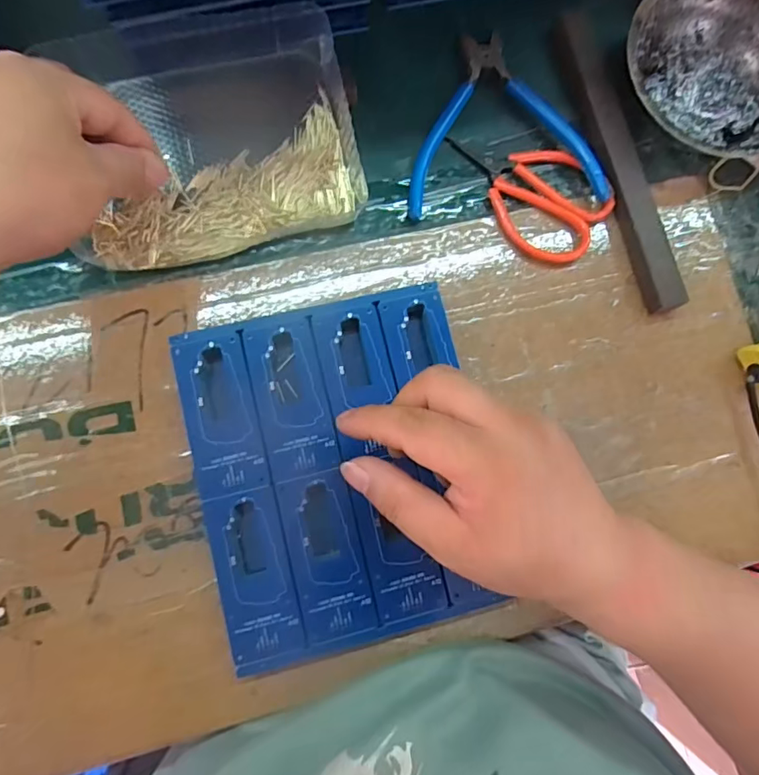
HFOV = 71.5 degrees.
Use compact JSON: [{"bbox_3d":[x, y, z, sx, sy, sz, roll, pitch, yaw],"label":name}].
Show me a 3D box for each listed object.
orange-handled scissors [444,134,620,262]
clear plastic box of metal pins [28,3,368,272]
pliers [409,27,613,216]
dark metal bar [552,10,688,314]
[{"bbox_3d":[0.103,-0.135,0.350,0.070,0.011,0.110,-36,88,-8],"label":"orange-handled scissors"},{"bbox_3d":[-0.099,-0.147,0.325,0.167,0.030,0.127,-13,85,-7],"label":"clear plastic box of metal pins"},{"bbox_3d":[0.079,-0.179,0.353,0.129,0.016,0.123,-6,84,-6],"label":"pliers"},{"bbox_3d":[0.159,-0.154,0.356,0.023,0.017,0.213,-16,85,-7],"label":"dark metal bar"}]

